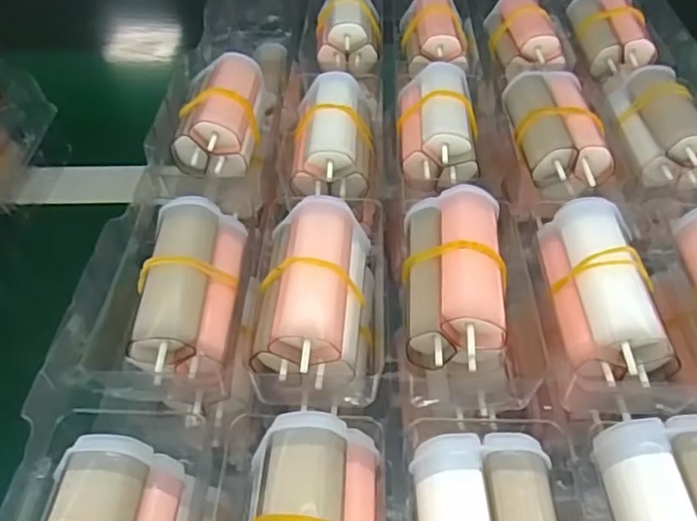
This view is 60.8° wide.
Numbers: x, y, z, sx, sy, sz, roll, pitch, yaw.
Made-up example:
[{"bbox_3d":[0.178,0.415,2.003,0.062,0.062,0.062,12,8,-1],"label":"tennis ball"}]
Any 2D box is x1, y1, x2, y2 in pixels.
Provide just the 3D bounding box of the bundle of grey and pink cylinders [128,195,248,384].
[{"bbox_3d":[-0.056,0.010,0.217,0.032,0.027,0.066,1,47,3],"label":"bundle of grey and pink cylinders"}]

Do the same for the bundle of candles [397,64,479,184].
[{"bbox_3d":[0.042,-0.067,0.283,0.036,0.025,0.062,2,47,4],"label":"bundle of candles"}]

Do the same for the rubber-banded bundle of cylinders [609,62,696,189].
[{"bbox_3d":[0.149,-0.065,0.280,0.034,0.024,0.065,1,47,3],"label":"rubber-banded bundle of cylinders"}]

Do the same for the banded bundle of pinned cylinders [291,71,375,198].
[{"bbox_3d":[-0.007,-0.061,0.281,0.035,0.025,0.069,3,59,4],"label":"banded bundle of pinned cylinders"}]

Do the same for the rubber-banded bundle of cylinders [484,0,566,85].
[{"bbox_3d":[0.100,-0.133,0.344,0.030,0.023,0.063,-5,47,-3],"label":"rubber-banded bundle of cylinders"}]

